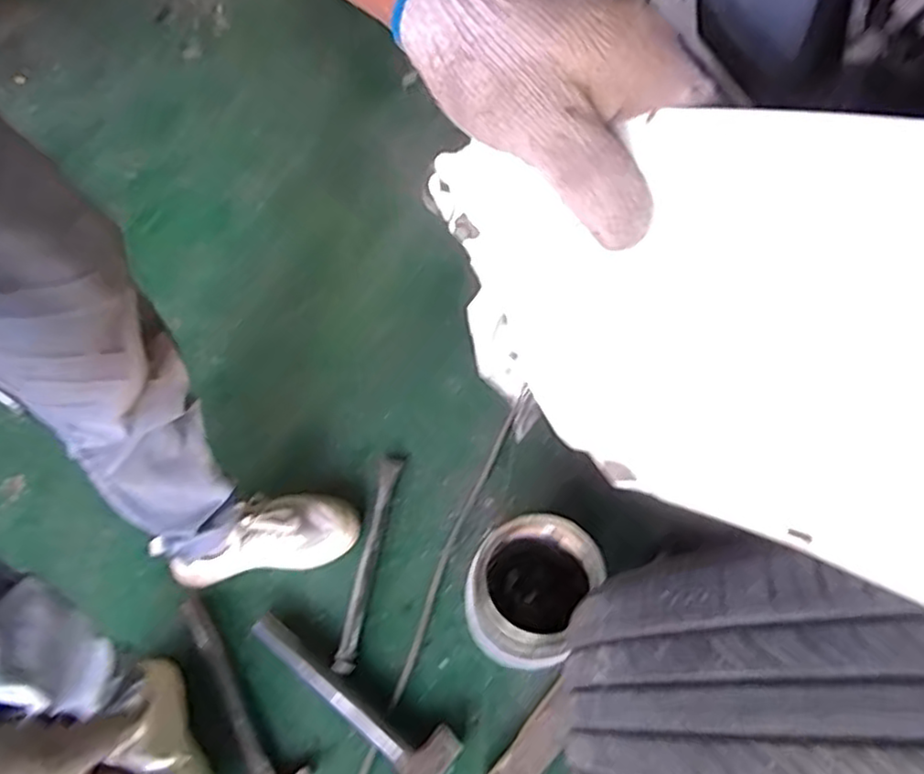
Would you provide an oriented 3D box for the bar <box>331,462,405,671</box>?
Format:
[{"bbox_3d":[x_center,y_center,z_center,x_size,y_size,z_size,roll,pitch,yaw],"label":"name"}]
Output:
[{"bbox_3d":[-0.137,0.249,1.032,0.029,0.020,0.324,7,59,7],"label":"bar"}]

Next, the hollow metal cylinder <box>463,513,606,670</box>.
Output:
[{"bbox_3d":[0.088,0.273,0.925,0.140,0.159,0.174,23,62,15],"label":"hollow metal cylinder"}]

